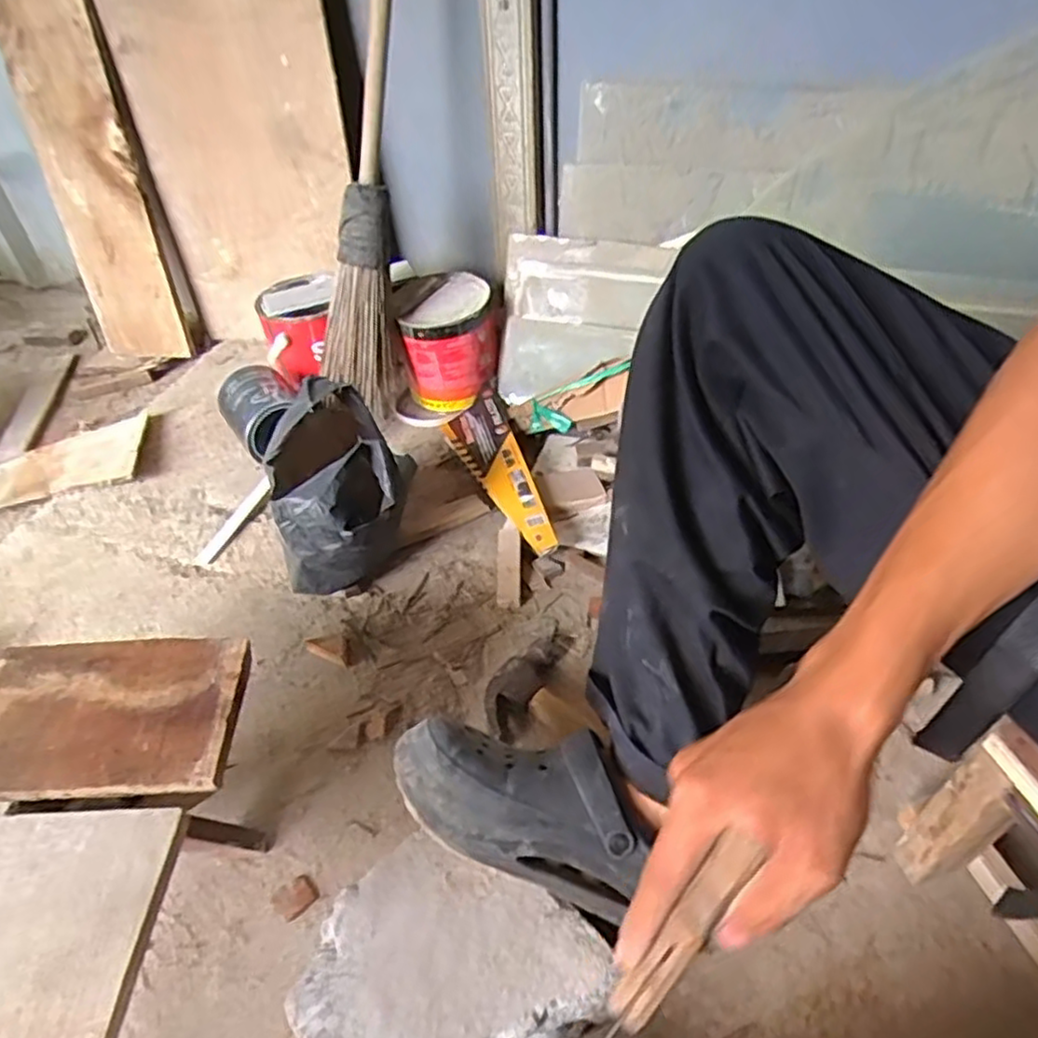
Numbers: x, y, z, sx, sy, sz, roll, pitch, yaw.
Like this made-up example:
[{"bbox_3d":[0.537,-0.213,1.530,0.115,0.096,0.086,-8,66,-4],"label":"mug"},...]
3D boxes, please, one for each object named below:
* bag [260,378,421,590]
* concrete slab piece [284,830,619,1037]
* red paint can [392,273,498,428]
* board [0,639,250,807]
[{"bbox_3d":[-0.206,-0.031,0.836,0.151,0.214,0.153,-9,45,-6],"label":"bag"},{"bbox_3d":[-0.057,0.342,0.546,0.218,0.071,0.174,-23,47,-17],"label":"concrete slab piece"},{"bbox_3d":[-0.116,-0.266,1.104,0.173,0.166,0.178,-8,45,-3],"label":"red paint can"},{"bbox_3d":[-0.385,0.150,0.524,0.348,0.019,0.120,-4,44,2],"label":"board"}]

